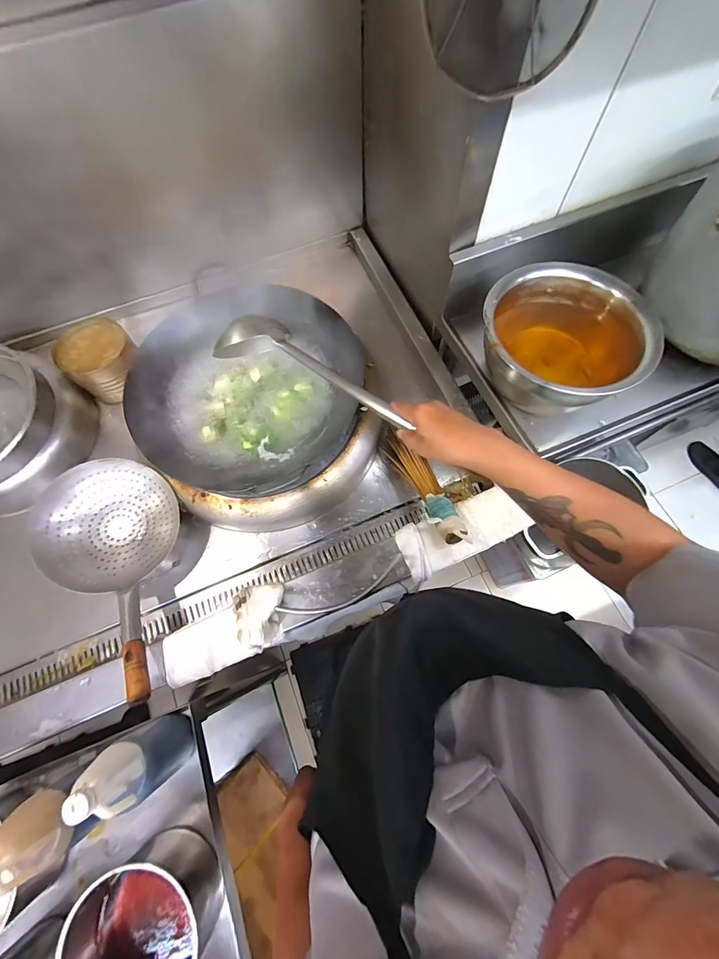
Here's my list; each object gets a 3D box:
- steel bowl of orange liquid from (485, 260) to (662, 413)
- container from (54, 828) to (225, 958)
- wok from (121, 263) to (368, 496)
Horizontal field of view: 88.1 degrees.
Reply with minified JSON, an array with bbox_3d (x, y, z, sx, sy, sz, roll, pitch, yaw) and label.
[{"bbox_3d":[0.367,-0.245,0.692,0.287,0.151,0.258,4,69,3],"label":"steel bowl of orange liquid"},{"bbox_3d":[-0.289,0.609,0.509,0.177,0.121,0.162,-1,69,1],"label":"container"},{"bbox_3d":[-0.209,-0.169,0.735,0.389,0.130,0.422,27,72,11],"label":"wok"}]

